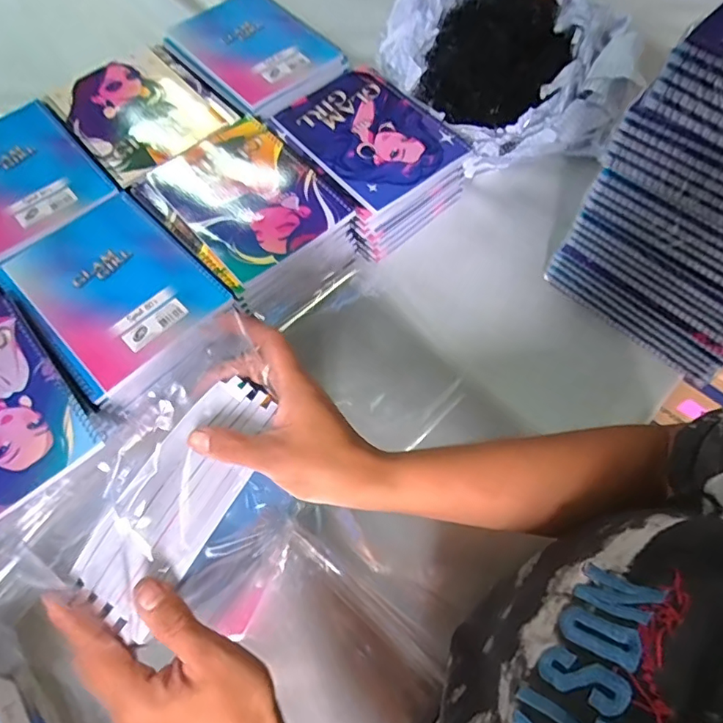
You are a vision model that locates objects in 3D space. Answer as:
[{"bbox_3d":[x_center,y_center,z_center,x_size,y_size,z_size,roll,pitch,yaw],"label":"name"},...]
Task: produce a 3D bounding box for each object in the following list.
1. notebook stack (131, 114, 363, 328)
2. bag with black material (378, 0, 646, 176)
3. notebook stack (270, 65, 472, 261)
[{"bbox_3d":[-0.125,-0.160,0.601,0.167,0.087,0.213,-41,72,-16],"label":"notebook stack"},{"bbox_3d":[0.175,-0.395,0.680,0.243,0.120,0.319,-24,68,-10],"label":"bag with black material"},{"bbox_3d":[0.007,-0.247,0.637,0.172,0.084,0.211,-40,72,-16],"label":"notebook stack"}]

